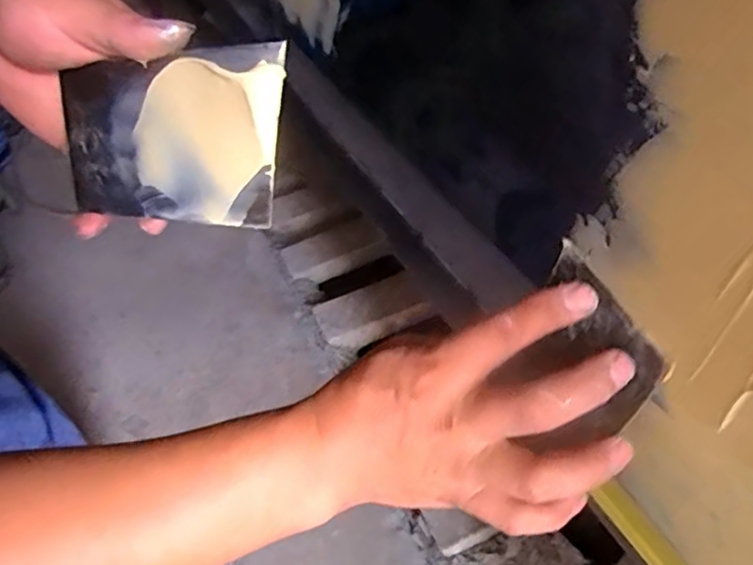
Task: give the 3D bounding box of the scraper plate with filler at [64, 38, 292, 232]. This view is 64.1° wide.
[{"bbox_3d":[-0.096,-0.065,0.272,0.133,0.072,0.005,8,18,29],"label":"scraper plate with filler"}]

